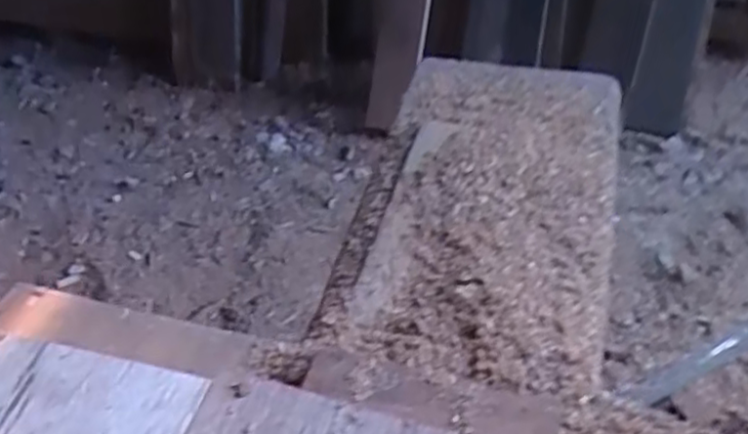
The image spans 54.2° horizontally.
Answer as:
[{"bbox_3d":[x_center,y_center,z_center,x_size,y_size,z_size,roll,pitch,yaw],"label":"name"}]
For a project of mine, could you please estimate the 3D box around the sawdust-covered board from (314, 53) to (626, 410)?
[{"bbox_3d":[0.098,-0.026,0.602,0.193,0.027,0.409,11,43,11],"label":"sawdust-covered board"}]

